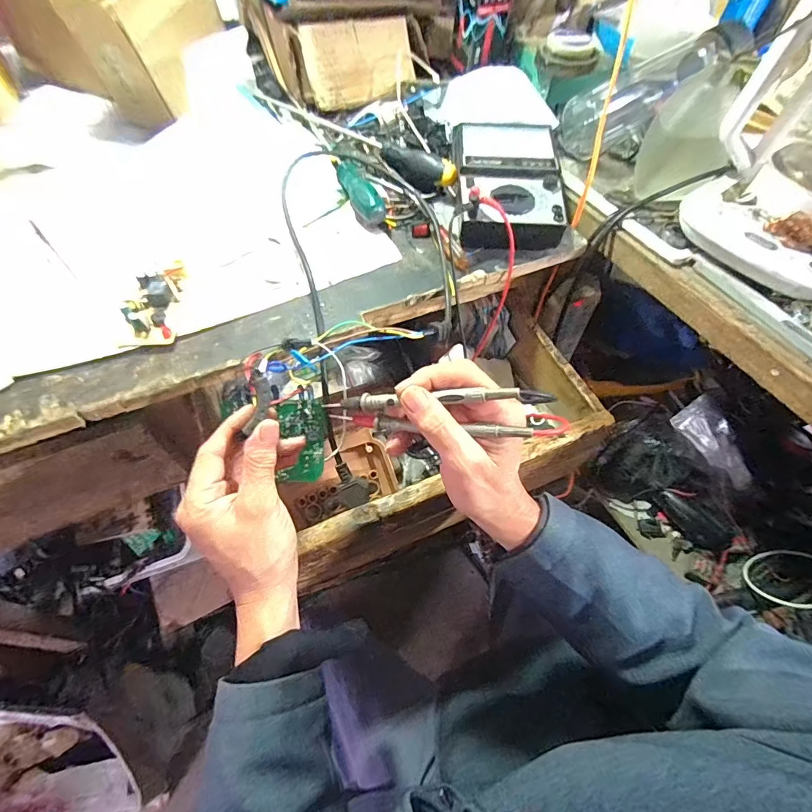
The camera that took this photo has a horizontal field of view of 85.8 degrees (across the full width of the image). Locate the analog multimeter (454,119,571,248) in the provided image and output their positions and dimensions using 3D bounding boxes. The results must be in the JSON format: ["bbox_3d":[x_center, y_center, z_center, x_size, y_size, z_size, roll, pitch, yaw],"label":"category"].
[{"bbox_3d":[0.113,-0.244,0.488,0.118,0.055,0.194,5,56,0],"label":"analog multimeter"}]

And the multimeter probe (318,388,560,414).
[{"bbox_3d":[0.017,-0.004,0.299,0.158,0.009,0.009,-3,54,20],"label":"multimeter probe"}]

